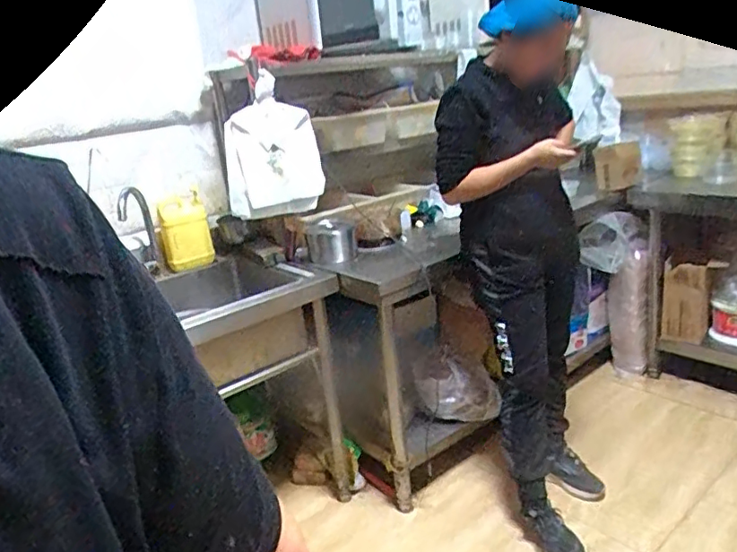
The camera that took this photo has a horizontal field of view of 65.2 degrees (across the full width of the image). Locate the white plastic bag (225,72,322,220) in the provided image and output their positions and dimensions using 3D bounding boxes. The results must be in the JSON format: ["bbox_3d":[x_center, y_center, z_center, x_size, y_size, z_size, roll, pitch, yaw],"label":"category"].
[{"bbox_3d":[-0.277,-0.350,1.646,0.267,0.343,0.110,-10,18,-8],"label":"white plastic bag"}]

